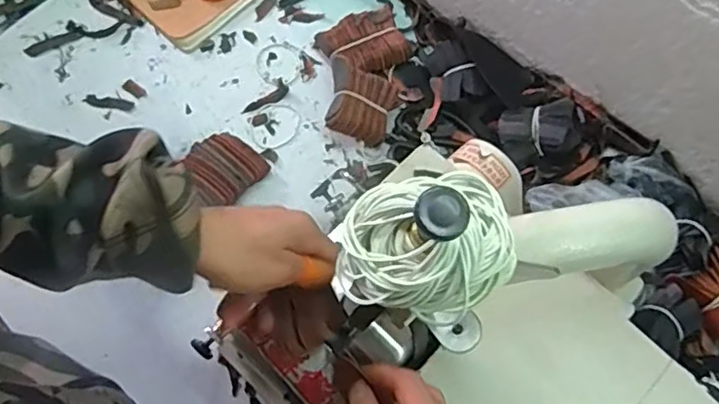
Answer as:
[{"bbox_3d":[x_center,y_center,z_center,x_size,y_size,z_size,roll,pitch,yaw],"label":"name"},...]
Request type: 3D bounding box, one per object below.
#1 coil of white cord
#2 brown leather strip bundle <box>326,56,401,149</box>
[{"bbox_3d":[0.032,0.021,0.296,0.085,0.044,0.069,-8,75,-6],"label":"coil of white cord"},{"bbox_3d":[-0.003,-0.101,0.655,0.079,0.038,0.075,24,74,3],"label":"brown leather strip bundle"}]

